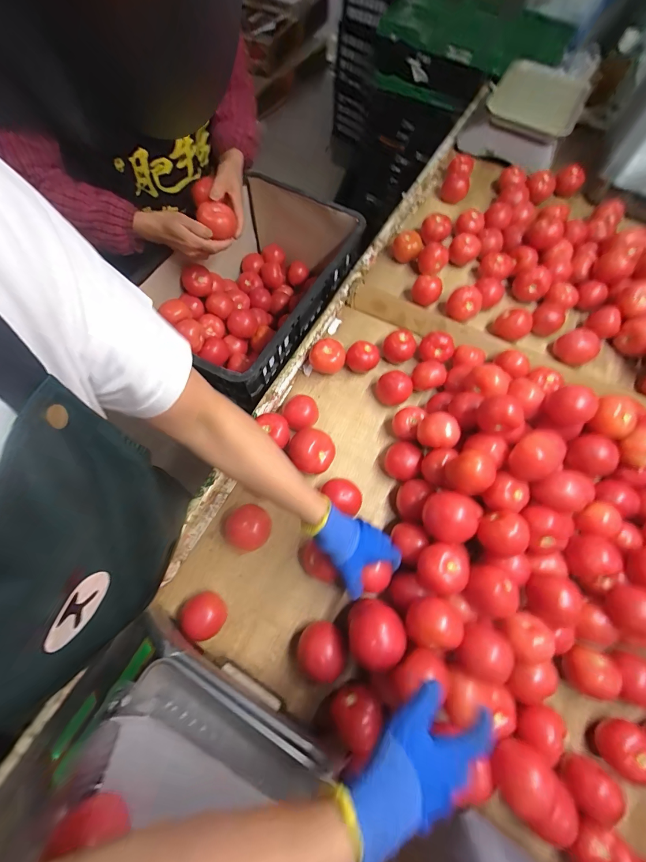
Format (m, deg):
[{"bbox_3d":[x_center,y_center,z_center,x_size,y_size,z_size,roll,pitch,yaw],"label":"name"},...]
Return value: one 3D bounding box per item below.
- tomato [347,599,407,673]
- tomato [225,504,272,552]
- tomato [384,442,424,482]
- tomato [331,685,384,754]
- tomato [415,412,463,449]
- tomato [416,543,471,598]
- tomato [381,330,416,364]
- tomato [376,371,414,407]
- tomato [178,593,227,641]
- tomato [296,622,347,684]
[{"bbox_3d":[0.067,0.264,0.422,0.071,0.062,0.070,1,68,-2],"label":"tomato"},{"bbox_3d":[-0.115,0.154,0.505,0.065,0.060,0.065,1,68,-2],"label":"tomato"},{"bbox_3d":[0.140,0.053,0.560,0.059,0.056,0.058,1,68,-2],"label":"tomato"},{"bbox_3d":[0.042,0.365,0.418,0.052,0.053,0.060,43,73,14],"label":"tomato"},{"bbox_3d":[0.188,0.001,0.523,0.052,0.048,0.064,-37,74,-15],"label":"tomato"},{"bbox_3d":[0.167,0.196,0.457,0.063,0.061,0.065,3,68,-1],"label":"tomato"},{"bbox_3d":[0.152,-0.168,0.638,0.062,0.044,0.054,9,68,1],"label":"tomato"},{"bbox_3d":[0.134,-0.080,0.609,0.064,0.049,0.055,13,68,3],"label":"tomato"},{"bbox_3d":[-0.170,0.265,0.464,0.060,0.053,0.053,37,71,12],"label":"tomato"},{"bbox_3d":[-0.002,0.302,0.445,0.064,0.060,0.060,1,68,-2],"label":"tomato"}]

